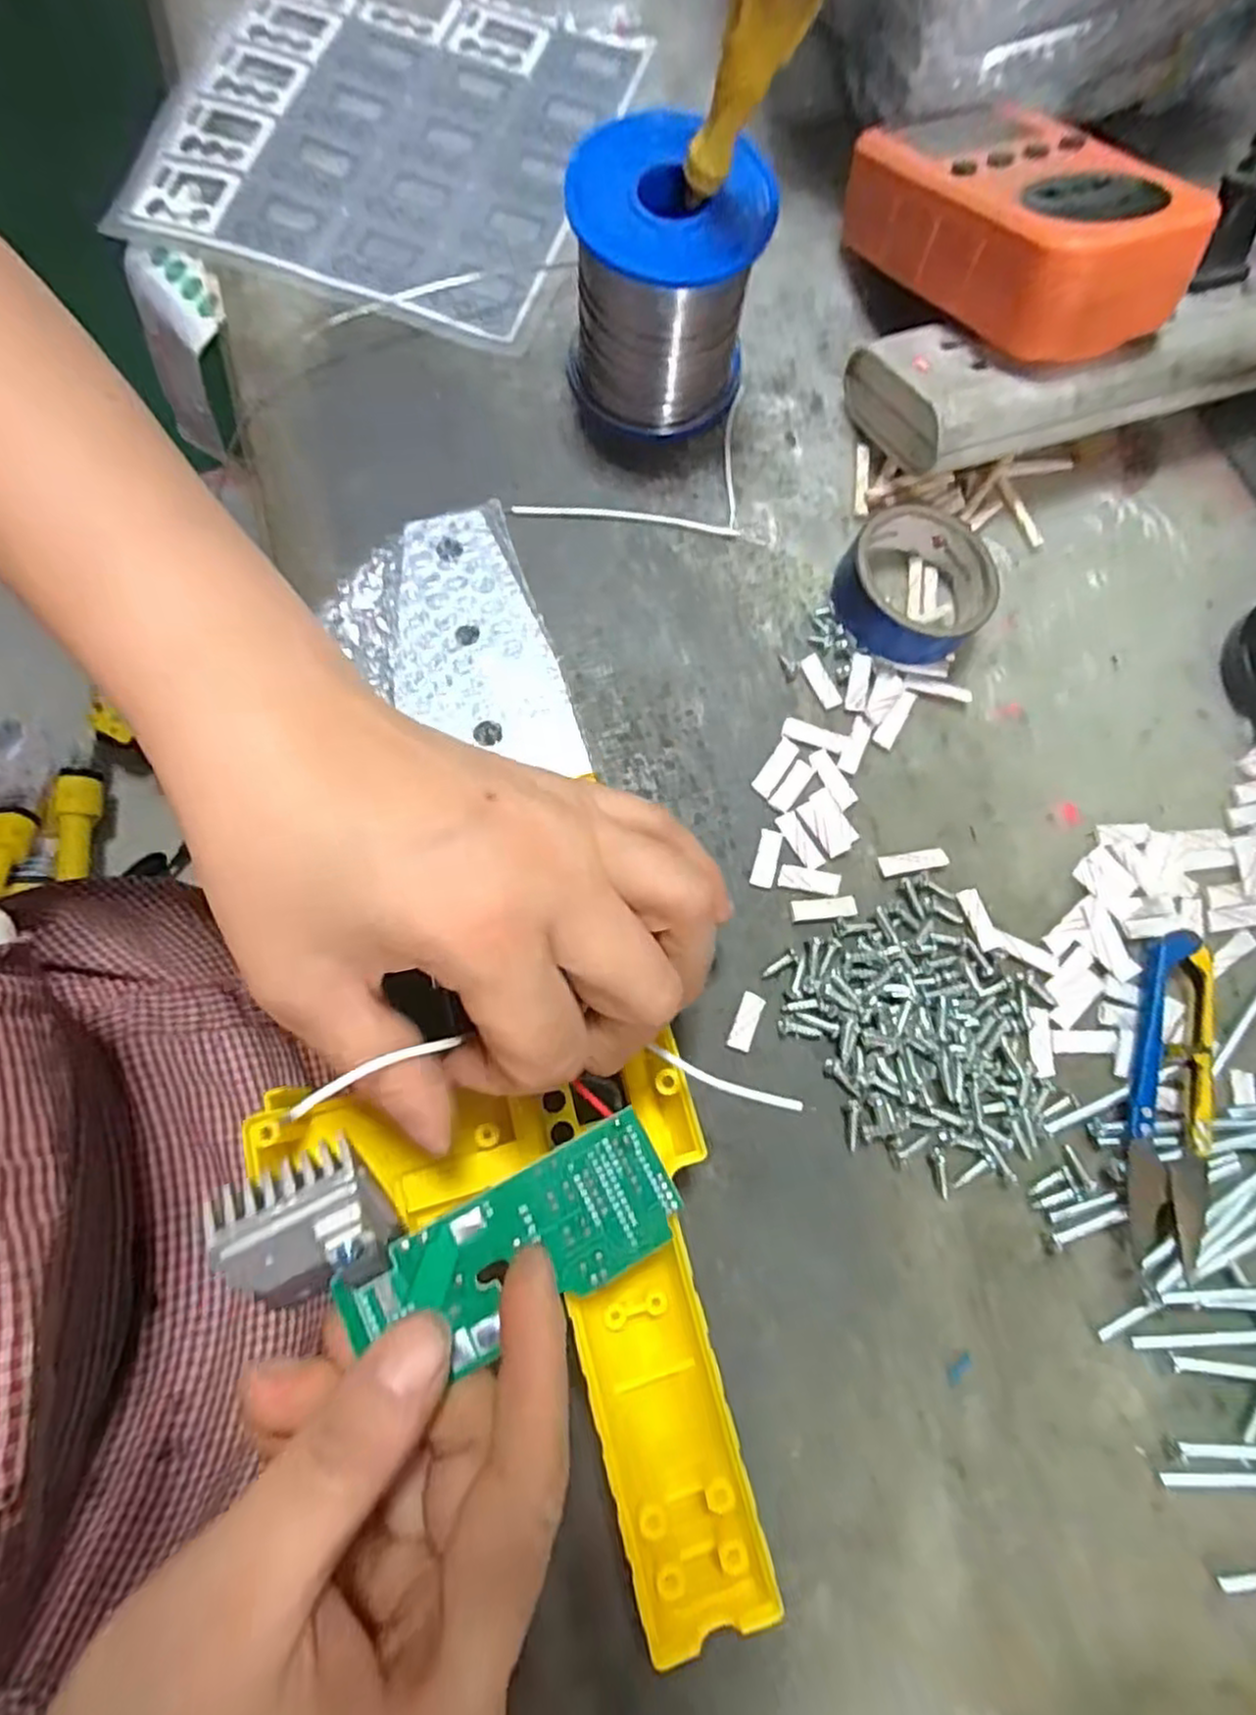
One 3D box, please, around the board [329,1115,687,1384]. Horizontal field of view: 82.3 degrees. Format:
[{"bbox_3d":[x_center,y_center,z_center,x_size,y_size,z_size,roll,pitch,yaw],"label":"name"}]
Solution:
[{"bbox_3d":[-0.027,0.095,0.175,0.079,0.004,0.034,-18,79,-16],"label":"board"}]

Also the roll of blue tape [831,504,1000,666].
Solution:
[{"bbox_3d":[0.101,-0.095,0.253,0.053,0.020,0.051,0,78,-2],"label":"roll of blue tape"}]

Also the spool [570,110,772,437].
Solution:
[{"bbox_3d":[0.012,-0.196,0.250,0.062,0.065,0.062,0,78,-2],"label":"spool"}]

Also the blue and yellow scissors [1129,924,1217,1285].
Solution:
[{"bbox_3d":[0.166,0.072,0.221,0.023,0.011,0.097,10,78,1],"label":"blue and yellow scissors"}]

